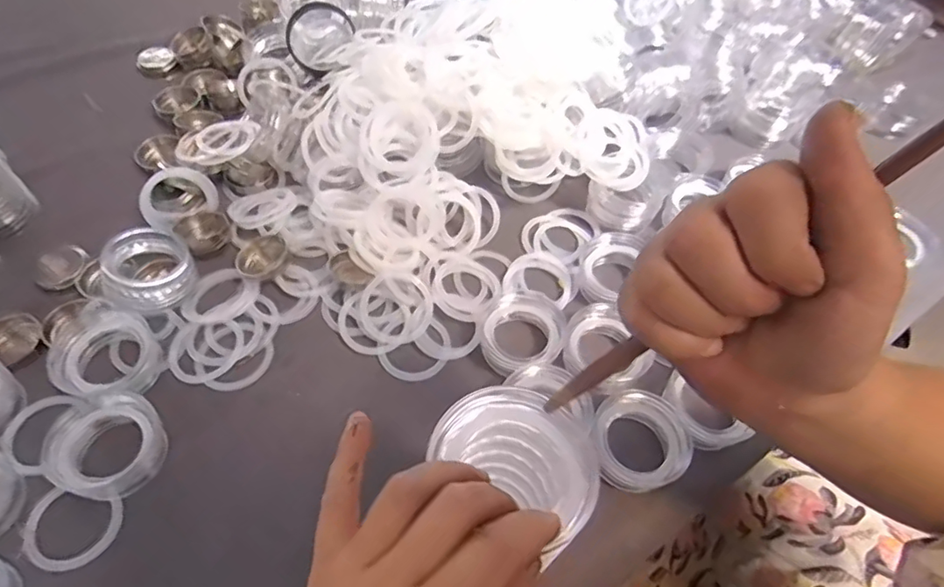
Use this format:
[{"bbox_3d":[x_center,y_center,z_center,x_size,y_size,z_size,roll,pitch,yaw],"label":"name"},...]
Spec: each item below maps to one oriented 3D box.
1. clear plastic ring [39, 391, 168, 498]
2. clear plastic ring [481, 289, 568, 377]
[{"bbox_3d":[-0.251,0.105,0.385,0.070,0.033,0.061,-10,57,-12],"label":"clear plastic ring"},{"bbox_3d":[0.041,0.032,0.454,0.061,0.026,0.067,2,55,-3],"label":"clear plastic ring"}]

